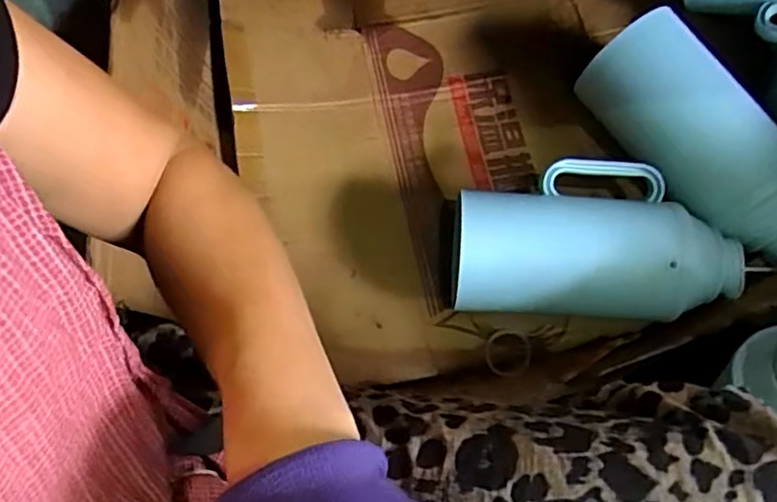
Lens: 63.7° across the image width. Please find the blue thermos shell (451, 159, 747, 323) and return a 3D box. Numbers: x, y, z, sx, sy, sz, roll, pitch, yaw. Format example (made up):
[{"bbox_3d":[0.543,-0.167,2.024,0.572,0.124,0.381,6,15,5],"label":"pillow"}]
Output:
[{"bbox_3d":[0.259,-0.008,0.781,0.347,0.118,0.160,2,54,7],"label":"blue thermos shell"}]

